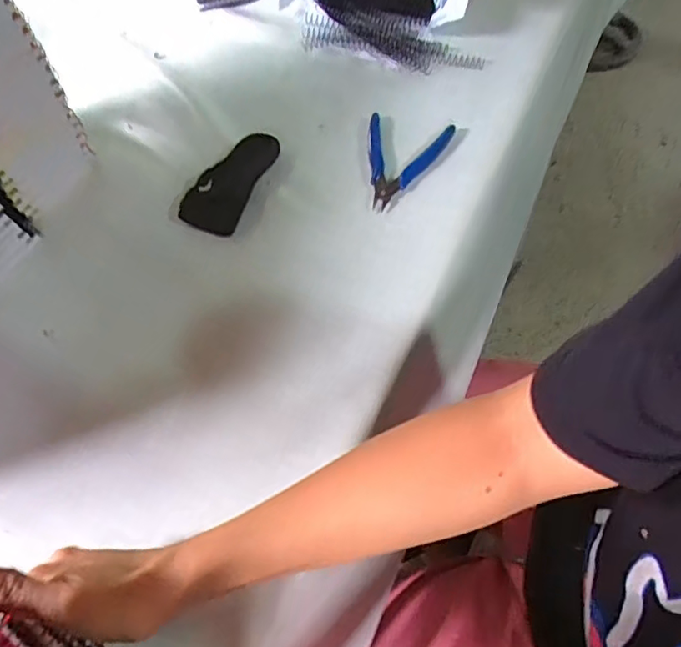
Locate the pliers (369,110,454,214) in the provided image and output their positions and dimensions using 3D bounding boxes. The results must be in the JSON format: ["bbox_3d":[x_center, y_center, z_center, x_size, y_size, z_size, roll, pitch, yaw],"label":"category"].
[{"bbox_3d":[0.058,-0.153,0.524,0.078,0.015,0.109,11,60,10],"label":"pliers"}]

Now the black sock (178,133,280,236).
[{"bbox_3d":[-0.104,-0.139,0.528,0.057,0.014,0.117,20,62,15],"label":"black sock"}]

